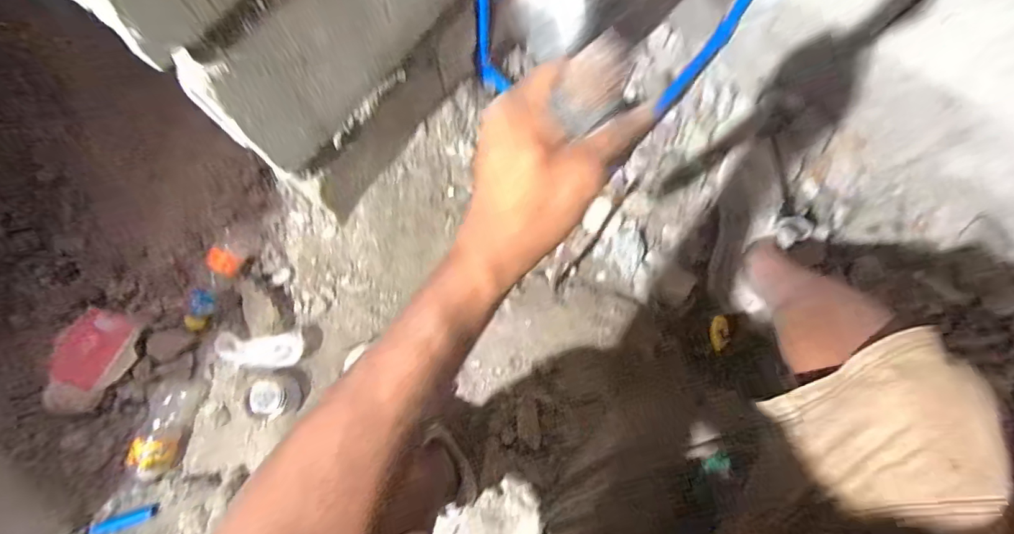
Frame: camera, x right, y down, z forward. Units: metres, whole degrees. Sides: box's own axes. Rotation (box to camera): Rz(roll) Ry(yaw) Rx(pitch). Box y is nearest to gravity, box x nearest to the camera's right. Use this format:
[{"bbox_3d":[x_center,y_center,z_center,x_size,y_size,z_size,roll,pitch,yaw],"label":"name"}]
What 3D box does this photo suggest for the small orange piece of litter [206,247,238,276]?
[{"bbox_3d":[-0.464,-0.009,0.769,0.047,0.008,0.036,32,64,-39],"label":"small orange piece of litter"}]

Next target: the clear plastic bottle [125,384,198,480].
[{"bbox_3d":[-0.550,0.258,0.745,0.059,0.058,0.150,12,78,1],"label":"clear plastic bottle"}]

